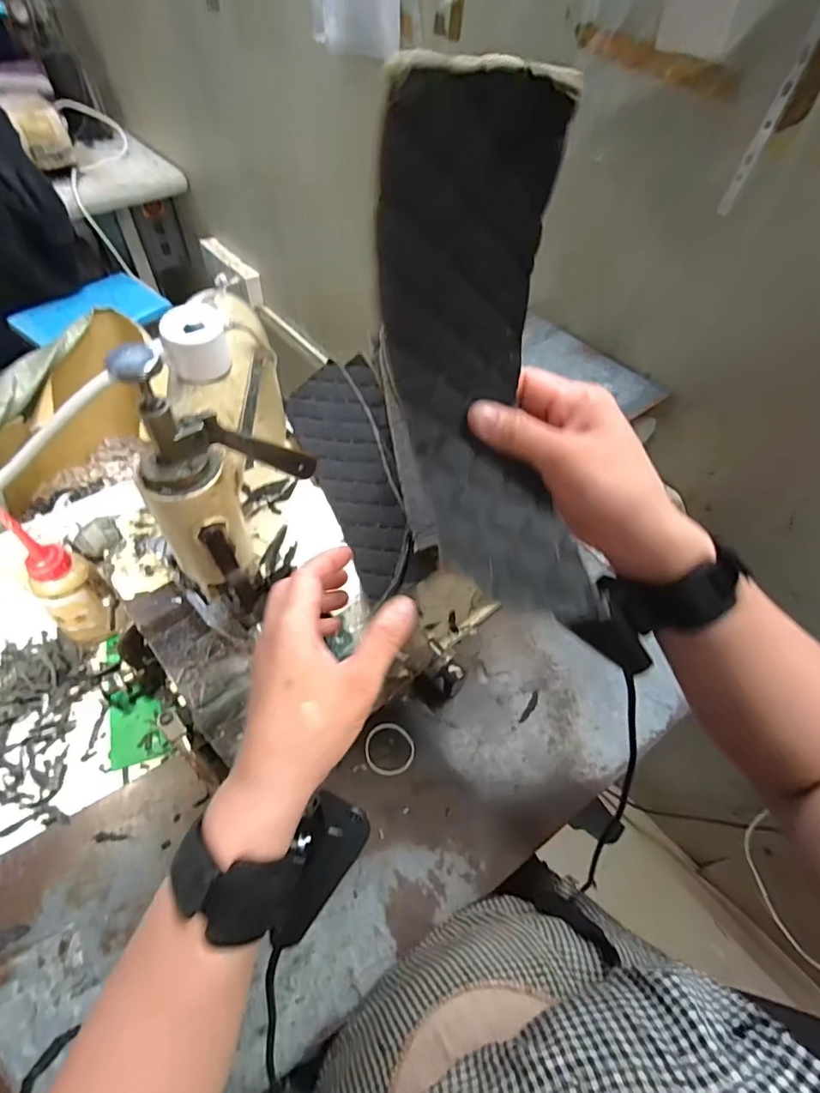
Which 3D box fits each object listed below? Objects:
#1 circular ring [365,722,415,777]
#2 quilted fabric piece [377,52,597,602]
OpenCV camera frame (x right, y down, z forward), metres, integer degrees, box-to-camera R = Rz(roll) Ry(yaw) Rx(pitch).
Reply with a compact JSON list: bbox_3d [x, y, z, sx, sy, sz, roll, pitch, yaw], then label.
[{"bbox_3d":[-0.020,0.197,0.493,0.047,0.004,0.051,2,54,-3],"label":"circular ring"},{"bbox_3d":[0.035,-0.075,0.241,0.069,0.213,0.085,-21,23,-19],"label":"quilted fabric piece"}]

